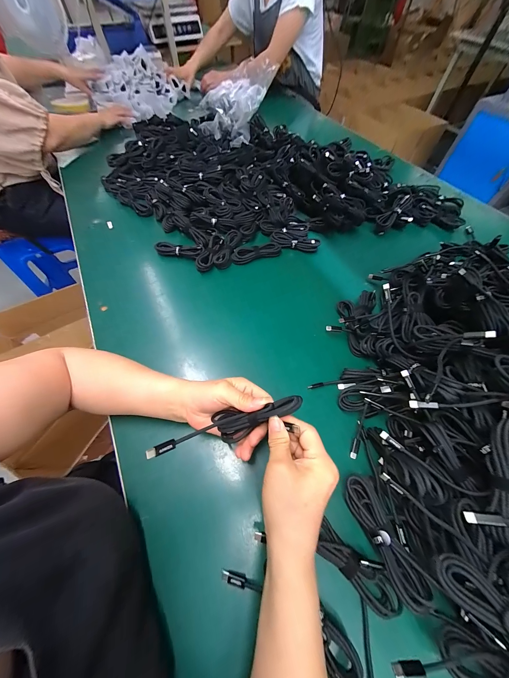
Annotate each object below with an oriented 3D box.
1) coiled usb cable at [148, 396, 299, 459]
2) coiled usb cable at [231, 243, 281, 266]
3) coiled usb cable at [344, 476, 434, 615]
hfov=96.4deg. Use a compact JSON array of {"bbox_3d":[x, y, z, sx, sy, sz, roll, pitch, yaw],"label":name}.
[{"bbox_3d":[-0.025,0.092,0.252,0.162,0.049,0.033,-13,61,-16],"label":"coiled usb cable"},{"bbox_3d":[0.005,-0.192,0.502,0.111,0.023,0.027,-16,61,-9],"label":"coiled usb cable"},{"bbox_3d":[0.140,0.210,0.247,0.039,0.022,0.109,-13,39,-8],"label":"coiled usb cable"}]

